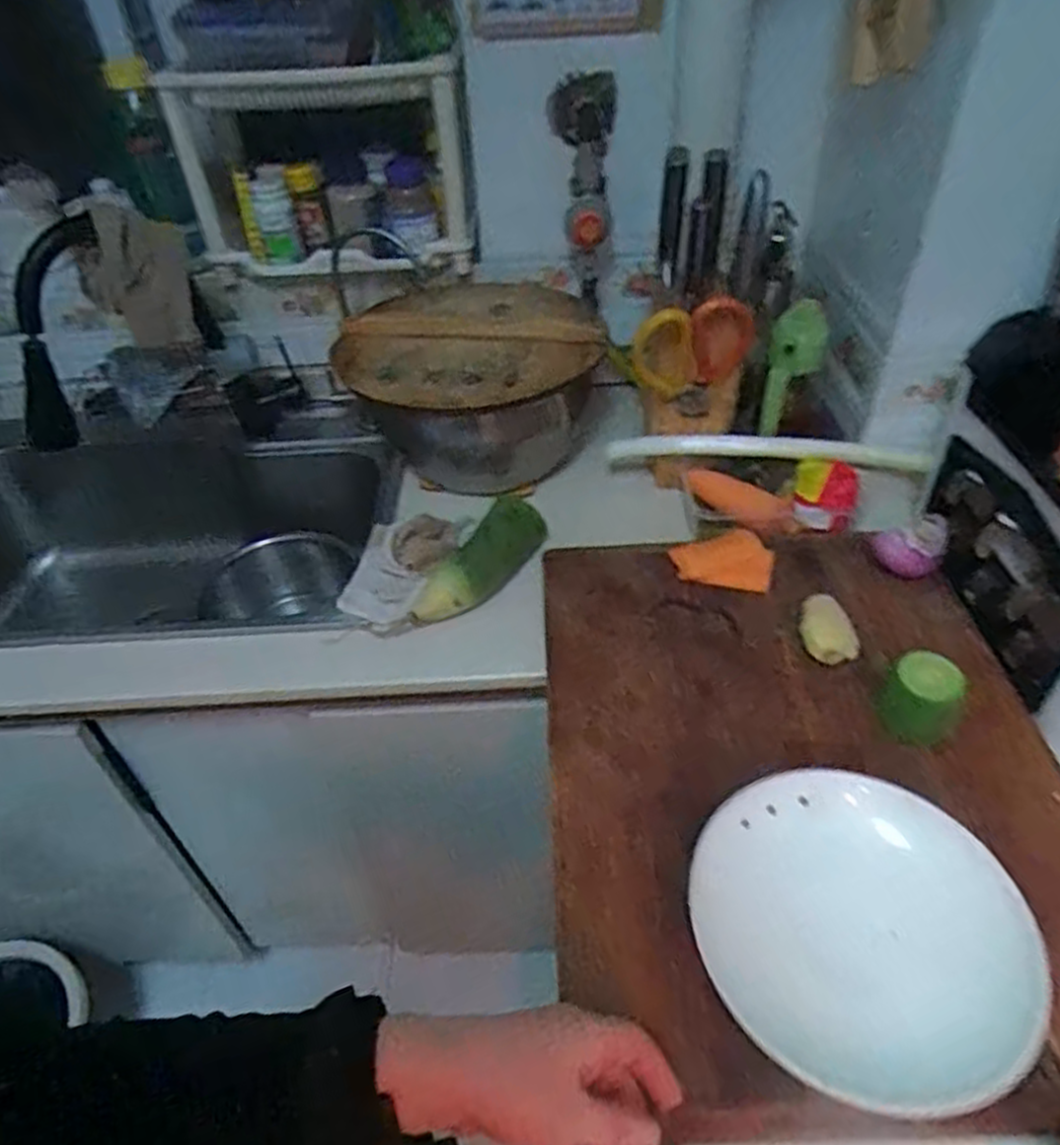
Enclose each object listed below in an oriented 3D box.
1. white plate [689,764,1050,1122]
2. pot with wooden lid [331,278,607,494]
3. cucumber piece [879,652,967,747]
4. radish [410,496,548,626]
[{"bbox_3d":[0.201,0.216,0.472,0.181,0.036,0.190,-2,43,2],"label":"white plate"},{"bbox_3d":[-0.068,-0.220,0.925,0.296,0.160,0.301,-5,43,-1],"label":"pot with wooden lid"},{"bbox_3d":[0.303,0.098,0.594,0.053,0.043,0.056,-2,43,2],"label":"cucumber piece"},{"bbox_3d":[-0.051,-0.014,0.774,0.059,0.046,0.168,27,51,29],"label":"radish"}]

